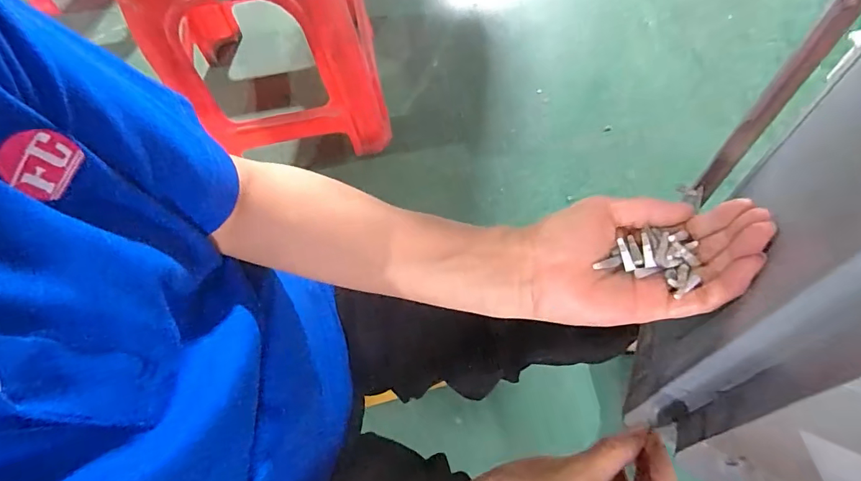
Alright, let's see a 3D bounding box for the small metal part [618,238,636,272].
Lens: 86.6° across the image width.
[{"bbox_3d":[0.116,0.009,0.272,0.005,0.005,0.020,-14,83,-5],"label":"small metal part"}]

